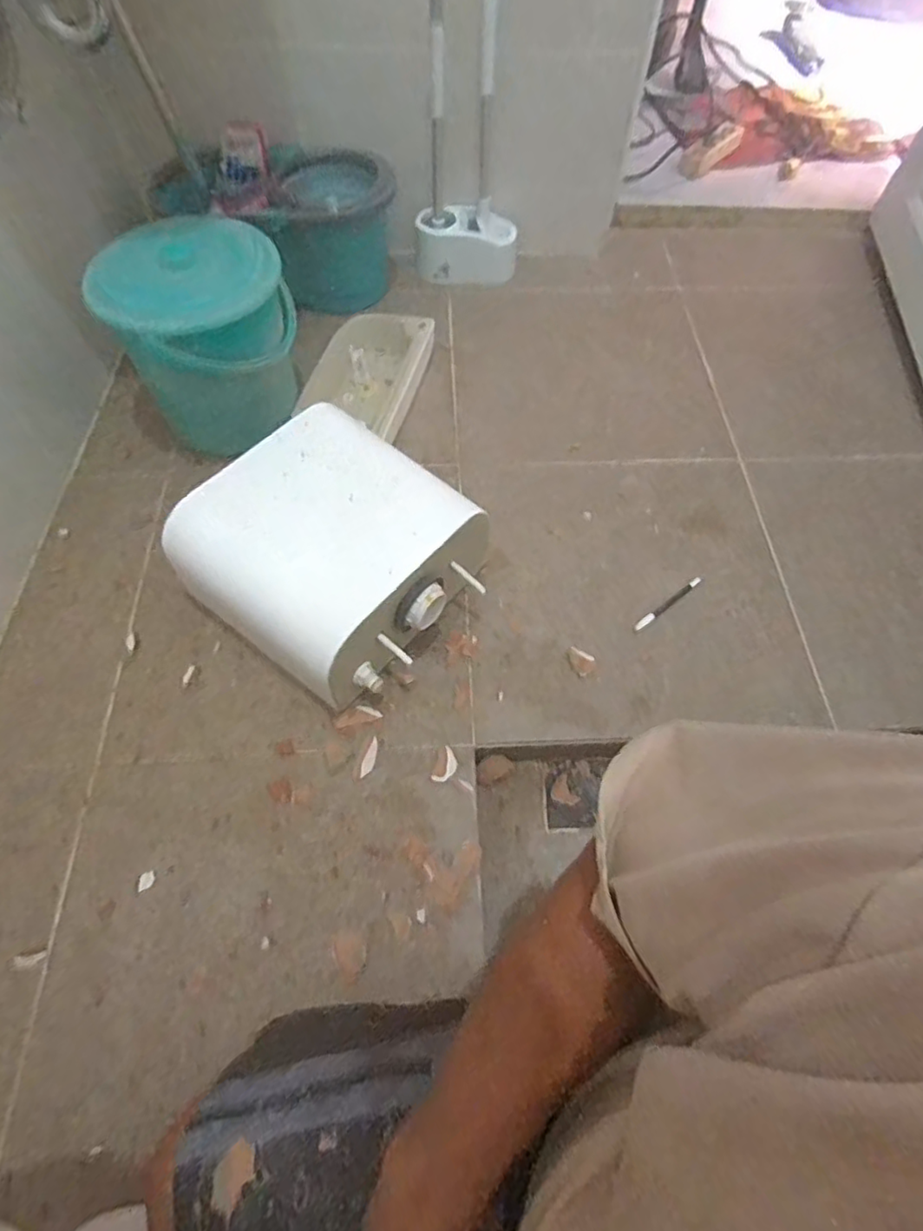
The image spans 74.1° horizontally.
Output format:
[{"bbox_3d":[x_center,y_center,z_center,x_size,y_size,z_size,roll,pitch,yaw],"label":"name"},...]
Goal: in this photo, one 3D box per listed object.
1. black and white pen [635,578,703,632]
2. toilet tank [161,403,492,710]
[{"bbox_3d":[0.314,-0.018,0.927,0.139,0.007,0.013,-33,69,-17],"label":"black and white pen"},{"bbox_3d":[-0.163,-0.090,0.856,0.322,0.182,0.324,33,66,15],"label":"toilet tank"}]

